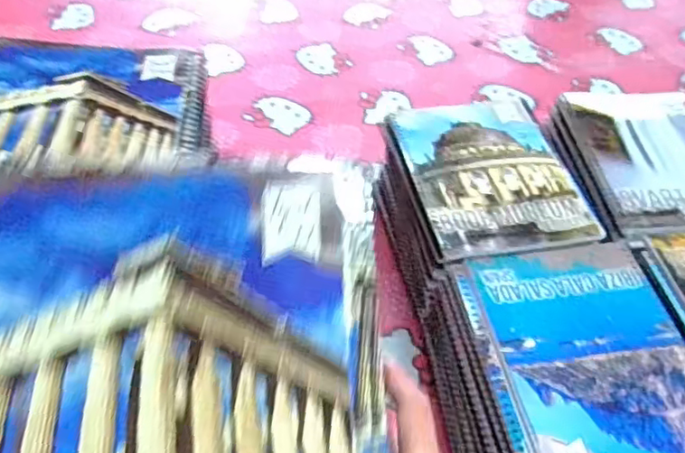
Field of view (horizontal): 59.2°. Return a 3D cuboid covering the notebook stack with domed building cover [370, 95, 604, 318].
[{"bbox_3d":[0.133,-0.018,0.618,0.166,0.117,0.195,-6,48,-9],"label":"notebook stack with domed building cover"}]

